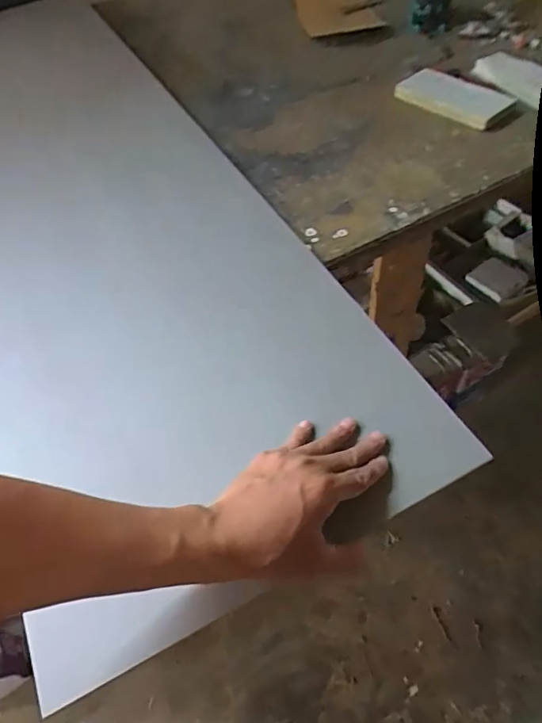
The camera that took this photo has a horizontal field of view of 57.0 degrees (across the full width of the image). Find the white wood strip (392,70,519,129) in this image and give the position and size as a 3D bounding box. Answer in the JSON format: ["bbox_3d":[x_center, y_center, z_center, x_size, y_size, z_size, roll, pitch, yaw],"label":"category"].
[{"bbox_3d":[0.289,-0.418,0.793,0.094,0.023,0.171,-38,58,-21],"label":"white wood strip"}]

